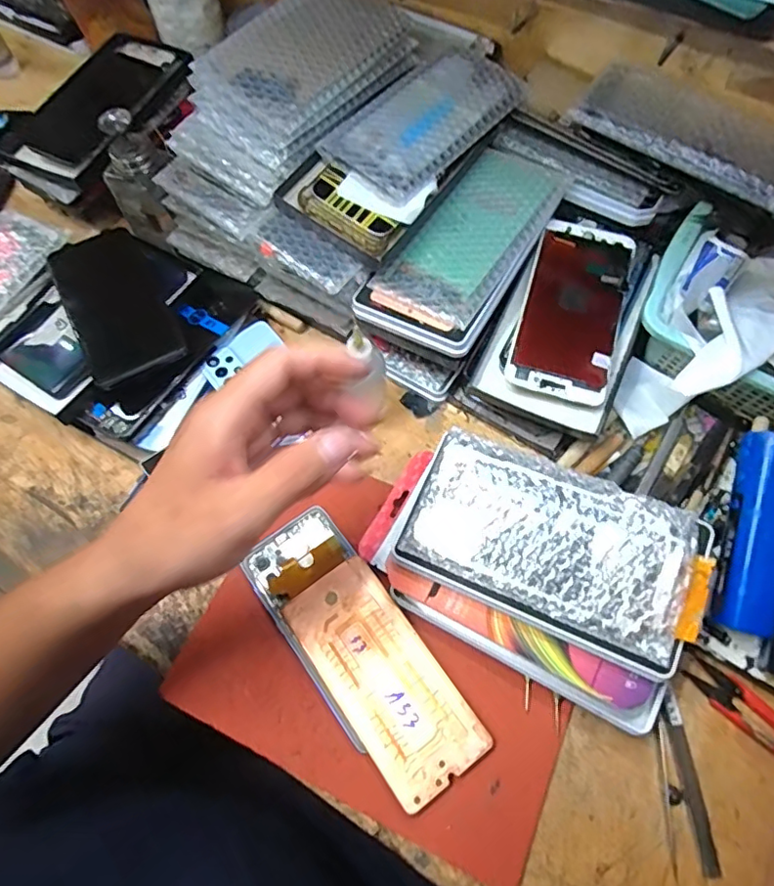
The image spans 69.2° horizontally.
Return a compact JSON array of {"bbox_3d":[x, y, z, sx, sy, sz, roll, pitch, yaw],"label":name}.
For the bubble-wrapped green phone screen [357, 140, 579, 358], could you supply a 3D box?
[{"bbox_3d":[0.064,-0.158,0.444,0.096,0.018,0.187,31,77,15],"label":"bubble-wrapped green phone screen"}]

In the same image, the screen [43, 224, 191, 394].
[{"bbox_3d":[-0.235,-0.118,0.484,0.075,0.014,0.164,-29,67,-10],"label":"screen"}]

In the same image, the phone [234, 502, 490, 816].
[{"bbox_3d":[-0.020,0.140,0.387,0.074,0.017,0.201,-35,69,-13],"label":"phone"}]

